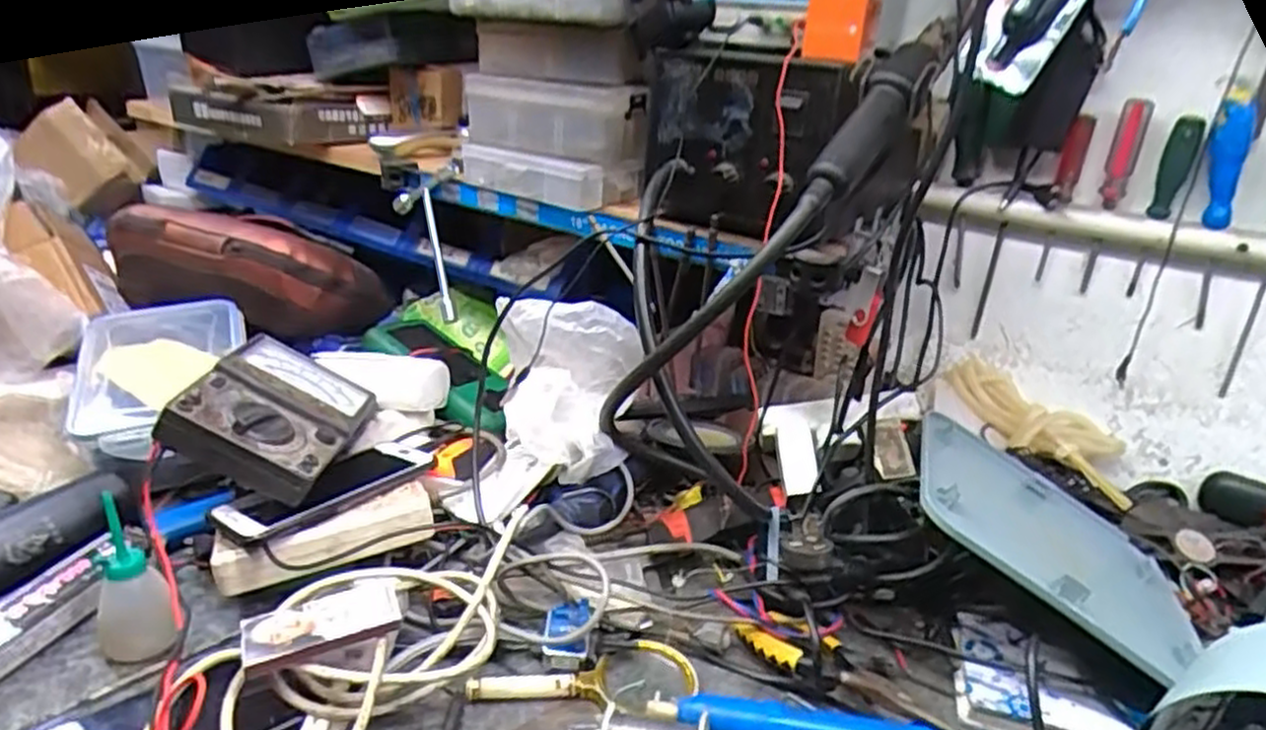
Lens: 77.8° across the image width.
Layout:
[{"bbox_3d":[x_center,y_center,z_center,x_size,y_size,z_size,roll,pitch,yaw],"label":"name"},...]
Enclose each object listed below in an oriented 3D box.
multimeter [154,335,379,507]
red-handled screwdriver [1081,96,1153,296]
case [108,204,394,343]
[{"bbox_3d":[-0.274,0.037,0.619,0.113,0.033,0.171,35,15,-13],"label":"multimeter"},{"bbox_3d":[0.423,-0.146,0.698,0.024,0.171,0.024,17,32,27],"label":"red-handled screwdriver"},{"bbox_3d":[-0.392,-0.087,0.783,0.268,0.113,0.095,5,23,-2],"label":"case"}]

